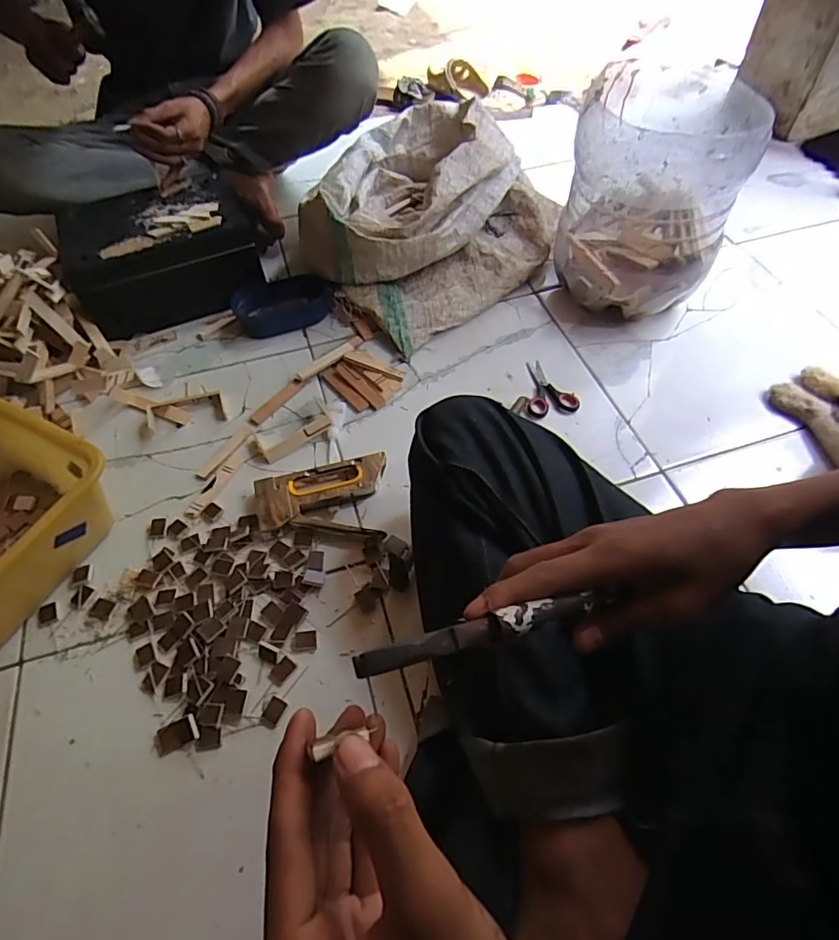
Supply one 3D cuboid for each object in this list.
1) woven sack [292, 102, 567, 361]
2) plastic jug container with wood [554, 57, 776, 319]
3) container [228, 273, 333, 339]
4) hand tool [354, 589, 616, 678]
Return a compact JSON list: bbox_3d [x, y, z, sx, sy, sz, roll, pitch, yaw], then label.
[{"bbox_3d":[-0.002,-0.447,0.911,0.389,0.192,0.404,38,63,26],"label":"woven sack"},{"bbox_3d":[0.337,-0.398,0.780,0.224,0.246,0.223,18,58,14],"label":"plastic jug container with wood"},{"bbox_3d":[-0.223,-0.273,0.871,0.160,0.048,0.076,-15,54,-8],"label":"container"},{"bbox_3d":[0.039,0.077,0.265,0.146,0.012,0.014,-7,51,-27],"label":"hand tool"}]

